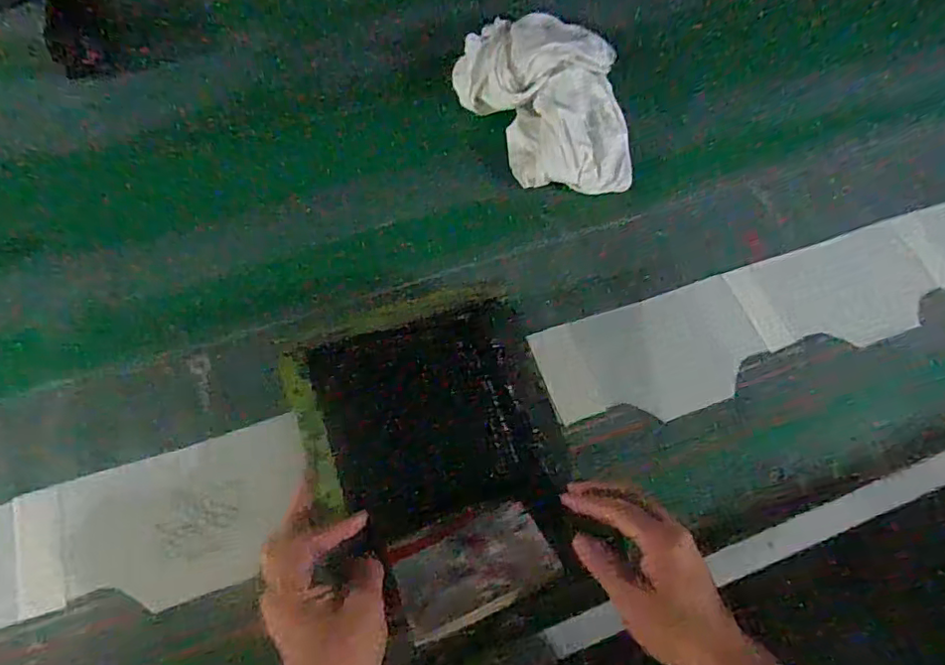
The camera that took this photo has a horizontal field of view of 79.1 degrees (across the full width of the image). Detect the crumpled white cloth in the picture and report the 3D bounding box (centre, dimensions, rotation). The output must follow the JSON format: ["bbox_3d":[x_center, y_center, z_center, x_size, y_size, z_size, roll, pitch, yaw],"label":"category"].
[{"bbox_3d":[0.086,-0.293,0.710,0.208,0.056,0.255,-1,67,-4],"label":"crumpled white cloth"}]

